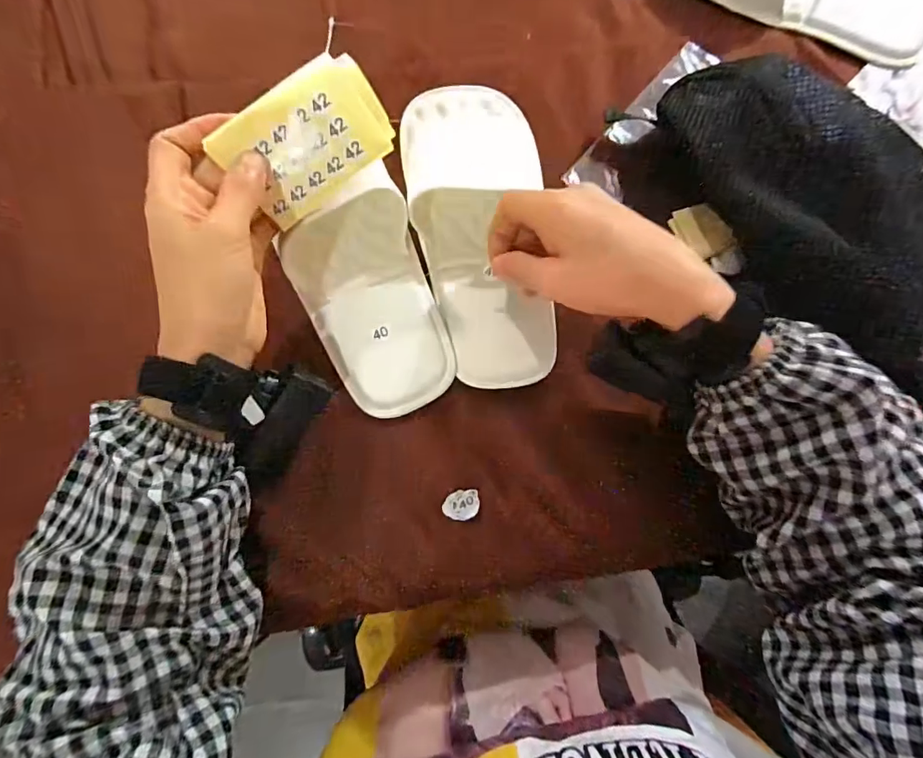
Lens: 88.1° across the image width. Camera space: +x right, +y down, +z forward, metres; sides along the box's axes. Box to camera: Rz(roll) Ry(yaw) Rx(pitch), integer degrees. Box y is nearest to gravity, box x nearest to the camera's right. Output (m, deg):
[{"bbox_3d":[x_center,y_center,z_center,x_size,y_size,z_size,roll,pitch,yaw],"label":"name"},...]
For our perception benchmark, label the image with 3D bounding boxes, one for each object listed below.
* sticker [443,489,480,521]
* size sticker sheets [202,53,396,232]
[{"bbox_3d":[0.000,0.082,0.307,0.023,0.007,0.019,-4,78,-3],"label":"sticker"},{"bbox_3d":[-0.088,-0.136,0.272,0.089,0.012,0.057,-32,119,8],"label":"size sticker sheets"}]

